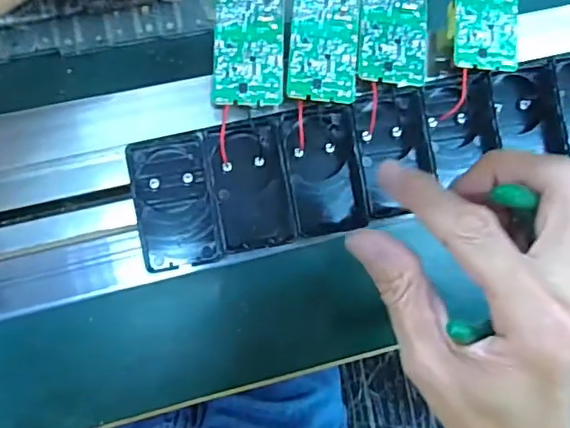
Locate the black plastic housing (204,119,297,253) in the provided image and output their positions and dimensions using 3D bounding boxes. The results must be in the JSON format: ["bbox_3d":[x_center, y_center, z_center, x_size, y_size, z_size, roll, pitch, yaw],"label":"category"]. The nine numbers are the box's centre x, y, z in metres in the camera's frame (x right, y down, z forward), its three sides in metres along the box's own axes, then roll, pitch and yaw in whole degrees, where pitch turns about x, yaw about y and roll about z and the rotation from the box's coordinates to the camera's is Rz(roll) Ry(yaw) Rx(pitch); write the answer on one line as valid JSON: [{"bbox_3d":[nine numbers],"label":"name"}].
[{"bbox_3d":[-0.019,-0.016,0.326,0.043,0.016,0.070,-10,86,-8],"label":"black plastic housing"}]

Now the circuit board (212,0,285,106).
[{"bbox_3d":[-0.019,-0.091,0.306,0.037,0.008,0.063,2,85,-7],"label":"circuit board"}]

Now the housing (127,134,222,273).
[{"bbox_3d":[-0.062,-0.006,0.321,0.043,0.019,0.072,-9,86,-8],"label":"housing"}]

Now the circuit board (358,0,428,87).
[{"bbox_3d":[0.061,-0.102,0.313,0.037,0.006,0.062,6,84,-6],"label":"circuit board"}]

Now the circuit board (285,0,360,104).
[{"bbox_3d":[0.022,-0.093,0.308,0.038,0.004,0.063,6,84,-6],"label":"circuit board"}]

